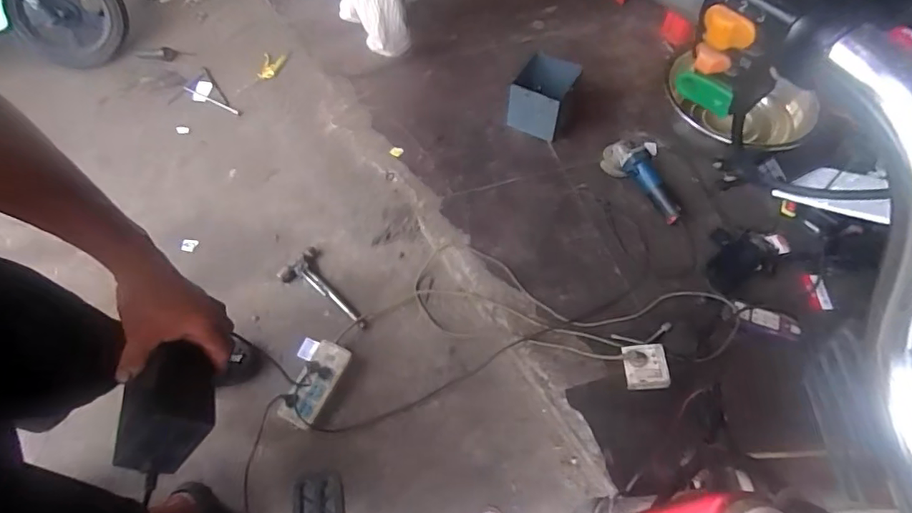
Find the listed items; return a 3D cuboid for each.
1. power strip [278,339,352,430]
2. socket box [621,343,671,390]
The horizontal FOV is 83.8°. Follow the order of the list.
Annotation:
[{"bbox_3d":[-0.318,0.292,1.160,0.091,0.052,0.193,18,59,12],"label":"power strip"},{"bbox_3d":[0.410,0.238,1.102,0.091,0.030,0.093,-7,62,10],"label":"socket box"}]

